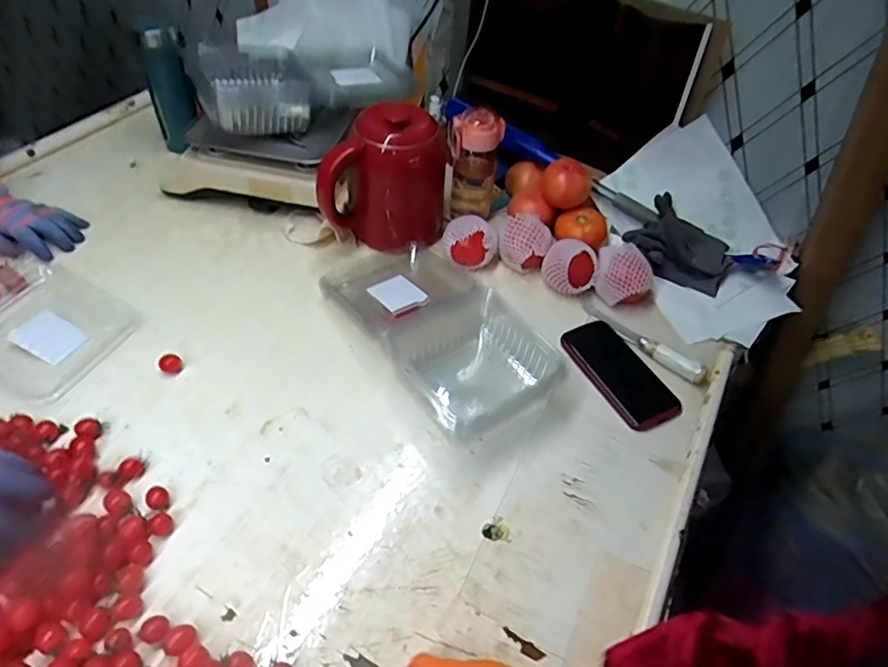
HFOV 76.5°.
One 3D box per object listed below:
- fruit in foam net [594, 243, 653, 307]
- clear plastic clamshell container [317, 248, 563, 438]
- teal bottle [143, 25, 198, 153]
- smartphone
[{"bbox_3d":[0.269,-0.090,0.851,0.085,0.070,0.081,18,48,10],"label":"fruit in foam net"},{"bbox_3d":[-0.019,-0.019,0.772,0.184,0.071,0.370,-25,55,-27],"label":"clear plastic clamshell container"},{"bbox_3d":[-0.480,-0.426,0.994,0.071,0.198,0.056,-20,53,-23],"label":"teal bottle"},{"bbox_3d":[0.238,0.052,0.760,0.087,0.010,0.175,-18,52,-22],"label":"smartphone"}]

